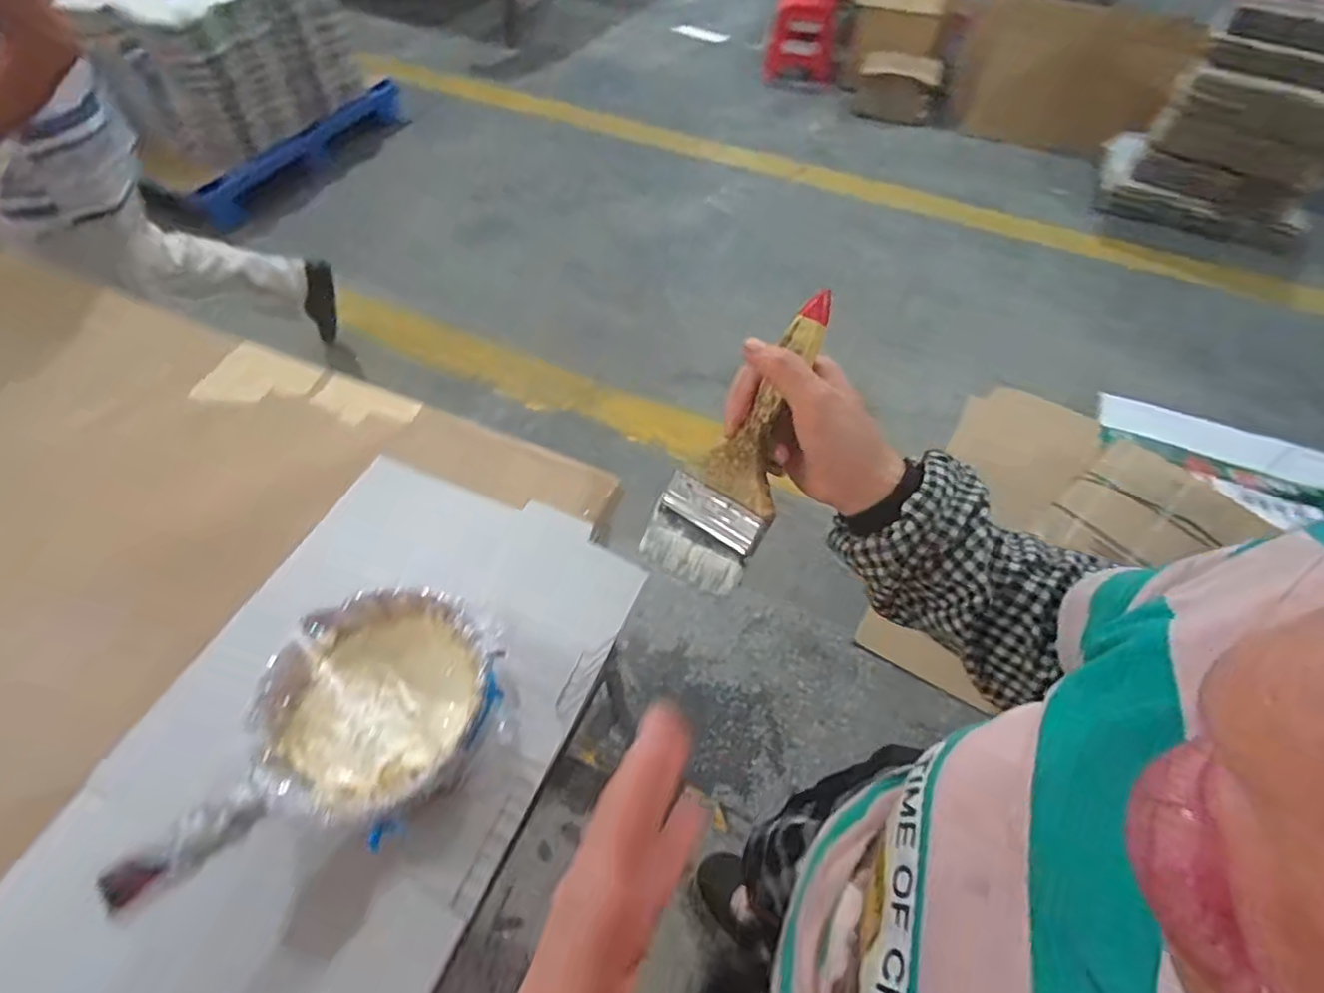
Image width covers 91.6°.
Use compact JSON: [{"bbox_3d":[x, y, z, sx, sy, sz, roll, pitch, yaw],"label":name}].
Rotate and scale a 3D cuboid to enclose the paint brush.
[{"bbox_3d":[0.054,-0.031,0.407,0.071,0.017,0.194,31,103,18],"label":"paint brush"}]

